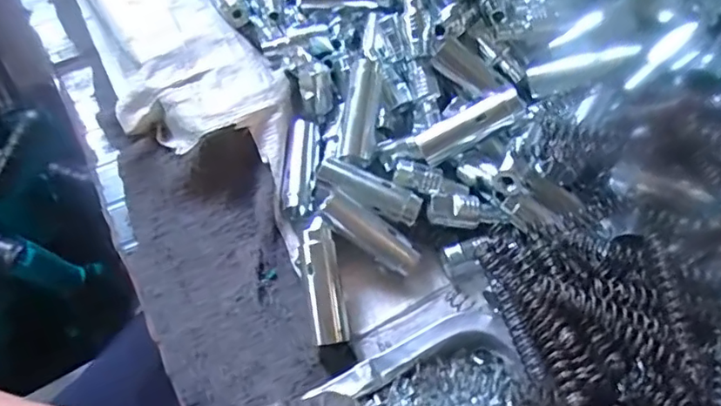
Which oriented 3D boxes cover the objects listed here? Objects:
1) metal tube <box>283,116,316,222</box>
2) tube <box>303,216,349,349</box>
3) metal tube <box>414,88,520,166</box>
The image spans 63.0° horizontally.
[{"bbox_3d":[-0.041,-0.025,0.408,0.019,0.017,0.071,1,60,3],"label":"metal tube"},{"bbox_3d":[-0.022,0.047,0.355,0.018,0.015,0.074,-9,79,-3],"label":"tube"},{"bbox_3d":[0.070,-0.049,0.380,0.069,0.015,0.020,-29,60,12],"label":"metal tube"}]

